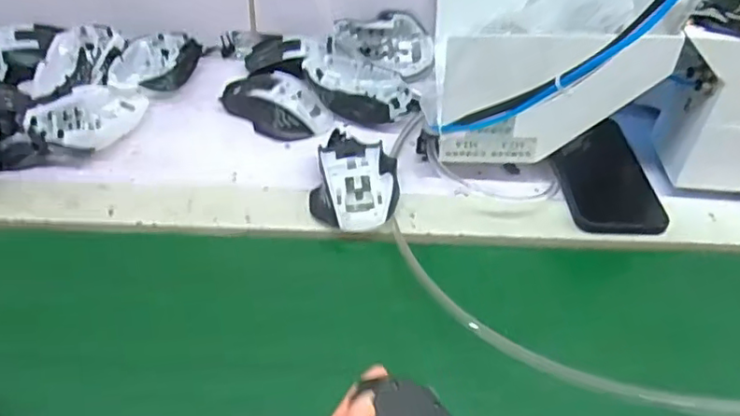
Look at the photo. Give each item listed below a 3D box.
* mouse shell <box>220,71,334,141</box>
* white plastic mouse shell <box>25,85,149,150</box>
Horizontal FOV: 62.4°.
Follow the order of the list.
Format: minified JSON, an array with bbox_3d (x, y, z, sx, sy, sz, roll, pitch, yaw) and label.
[{"bbox_3d":[-0.095,-0.106,0.608,0.111,0.030,0.059,25,51,19],"label":"mouse shell"},{"bbox_3d":[-0.262,-0.085,0.565,0.062,0.041,0.112,16,48,12],"label":"white plastic mouse shell"}]

